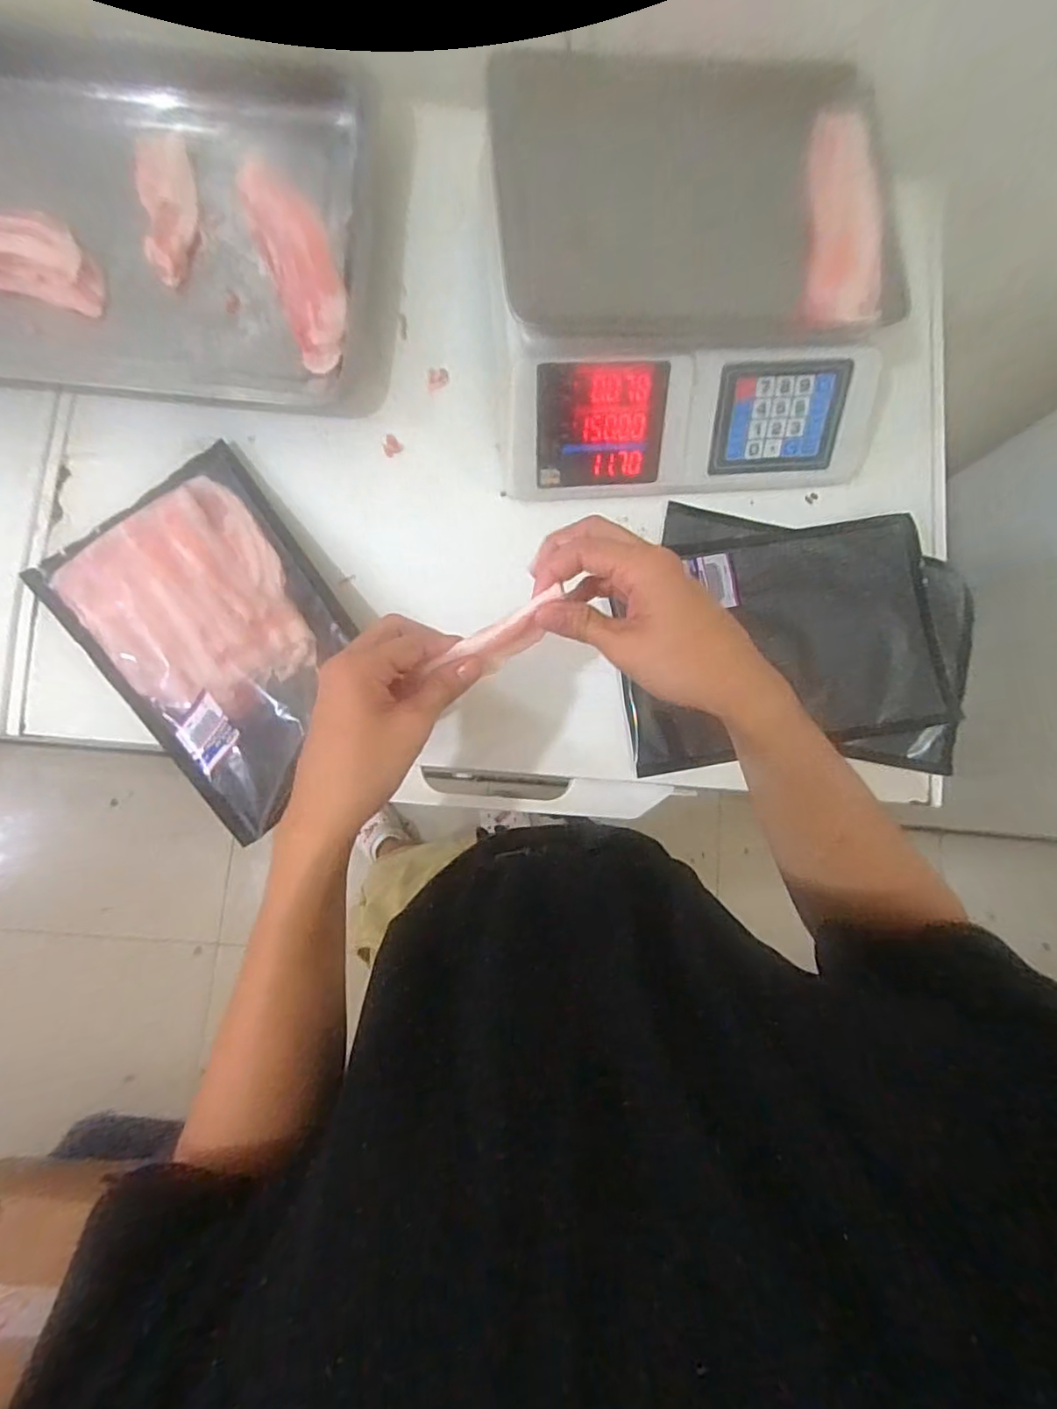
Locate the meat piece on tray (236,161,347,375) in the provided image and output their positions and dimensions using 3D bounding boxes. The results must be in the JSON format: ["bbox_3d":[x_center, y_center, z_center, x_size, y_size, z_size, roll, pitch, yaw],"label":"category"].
[{"bbox_3d":[-0.207,-0.400,0.560,0.064,0.035,0.192,-21,87,-7],"label":"meat piece on tray"}]

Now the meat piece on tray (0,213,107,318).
[{"bbox_3d":[-0.472,-0.392,0.535,0.190,0.022,0.065,8,84,-5],"label":"meat piece on tray"}]

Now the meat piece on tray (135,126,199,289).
[{"bbox_3d":[-0.328,-0.454,0.563,0.045,0.011,0.149,-8,85,-6],"label":"meat piece on tray"}]

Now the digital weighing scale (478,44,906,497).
[{"bbox_3d":[0.136,-0.348,0.535,0.333,0.129,0.294,-6,85,-6],"label":"digital weighing scale"}]

